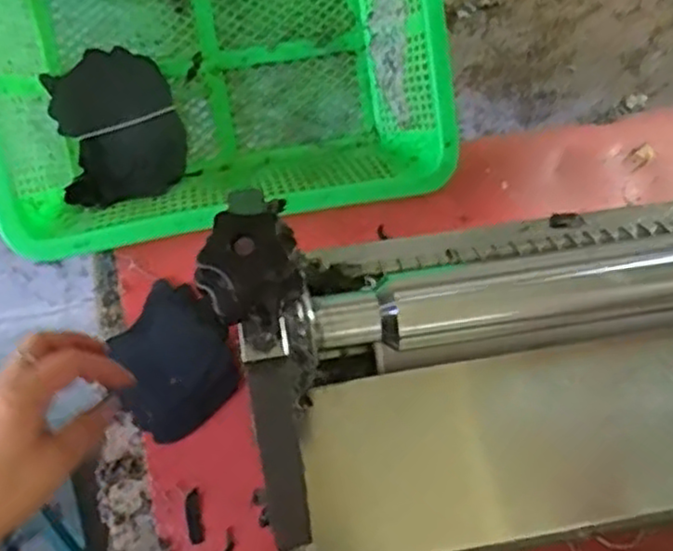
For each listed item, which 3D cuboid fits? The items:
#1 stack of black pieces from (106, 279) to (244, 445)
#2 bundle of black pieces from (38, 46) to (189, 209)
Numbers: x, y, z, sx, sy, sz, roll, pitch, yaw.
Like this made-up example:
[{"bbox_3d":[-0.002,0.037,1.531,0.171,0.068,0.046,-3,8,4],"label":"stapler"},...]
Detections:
[{"bbox_3d":[-0.141,0.071,0.602,0.092,0.020,0.118,-31,72,-13],"label":"stack of black pieces"},{"bbox_3d":[-0.204,-0.136,0.664,0.116,0.058,0.137,-25,101,-21],"label":"bundle of black pieces"}]

